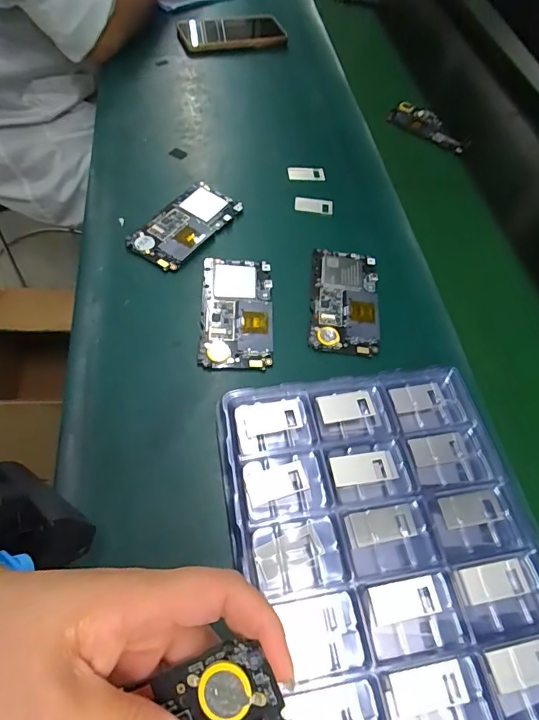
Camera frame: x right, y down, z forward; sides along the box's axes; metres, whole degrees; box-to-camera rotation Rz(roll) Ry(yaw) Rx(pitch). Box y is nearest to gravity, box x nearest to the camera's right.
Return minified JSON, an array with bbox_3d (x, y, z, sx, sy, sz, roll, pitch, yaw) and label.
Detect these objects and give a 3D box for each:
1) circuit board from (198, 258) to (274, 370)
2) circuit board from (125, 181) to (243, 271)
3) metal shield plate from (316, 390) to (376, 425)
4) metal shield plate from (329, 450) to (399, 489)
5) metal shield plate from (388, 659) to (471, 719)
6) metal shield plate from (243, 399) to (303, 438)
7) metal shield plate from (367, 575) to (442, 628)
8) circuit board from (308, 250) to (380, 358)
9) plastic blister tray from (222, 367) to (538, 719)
[{"bbox_3d":[-0.031,-0.048,0.420,0.065,0.005,0.122,3,58,-7],"label":"circuit board"},{"bbox_3d":[-0.089,-0.144,0.474,0.061,0.010,0.121,36,60,13],"label":"circuit board"},{"bbox_3d":[0.062,0.038,0.360,0.044,0.005,0.024,-8,60,-13],"label":"metal shield plate"},{"bbox_3d":[0.070,0.080,0.329,0.048,0.004,0.022,-5,59,-12],"label":"metal shield plate"},{"bbox_3d":[0.095,0.194,0.263,0.043,0.004,0.021,-6,59,-12],"label":"metal shield plate"},{"bbox_3d":[0.002,0.045,0.349,0.043,0.004,0.024,-9,67,-8],"label":"metal shield plate"},{"bbox_3d":[0.088,0.155,0.288,0.044,0.004,0.022,-6,60,-12],"label":"metal shield plate"},{"bbox_3d":[0.075,-0.060,0.439,0.065,0.005,0.122,9,57,-3],"label":"circuit board"},{"bbox_3d":[0.097,0.182,0.273,0.195,0.019,0.381,-6,59,-12],"label":"plastic blister tray"}]

